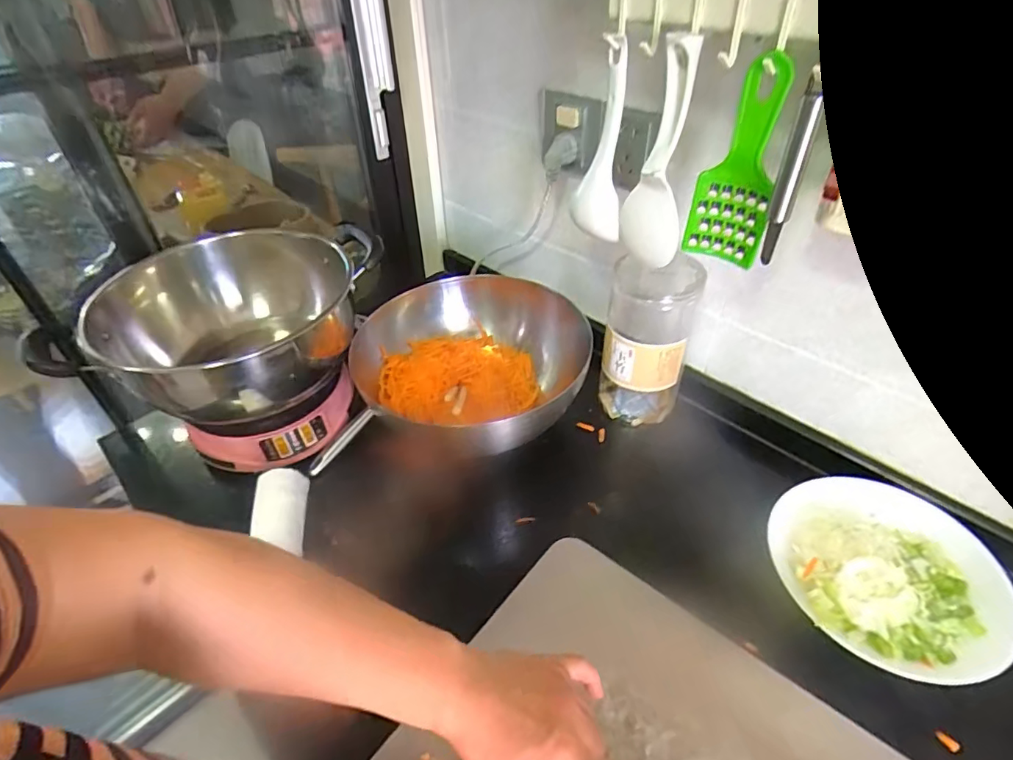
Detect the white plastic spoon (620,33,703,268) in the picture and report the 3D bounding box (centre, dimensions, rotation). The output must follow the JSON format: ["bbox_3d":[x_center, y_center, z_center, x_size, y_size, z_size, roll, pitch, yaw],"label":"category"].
[{"bbox_3d":[0.137,-0.195,0.470,0.049,0.191,0.041,4,43,7],"label":"white plastic spoon"}]

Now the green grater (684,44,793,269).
[{"bbox_3d":[0.193,-0.173,0.434,0.063,0.163,0.013,25,49,27],"label":"green grater"}]

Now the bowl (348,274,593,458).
[{"bbox_3d":[-0.036,-0.023,0.633,0.260,0.114,0.215,22,48,24],"label":"bowl"}]

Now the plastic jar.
[{"bbox_3d":[0.163,-0.044,0.615,0.092,0.214,0.075,11,44,14],"label":"plastic jar"}]

